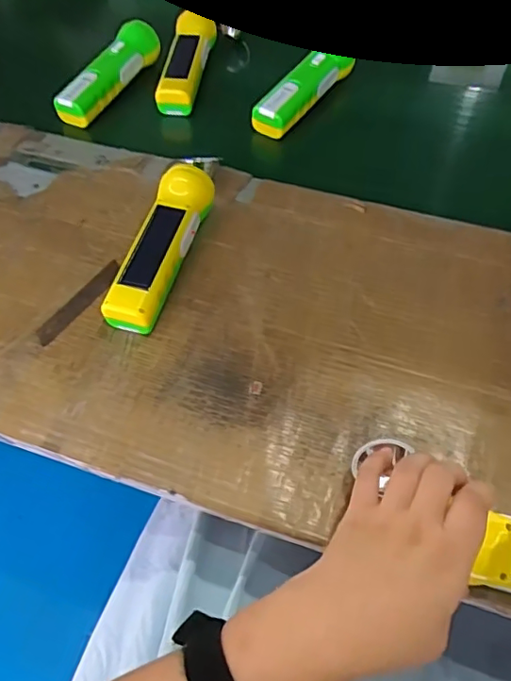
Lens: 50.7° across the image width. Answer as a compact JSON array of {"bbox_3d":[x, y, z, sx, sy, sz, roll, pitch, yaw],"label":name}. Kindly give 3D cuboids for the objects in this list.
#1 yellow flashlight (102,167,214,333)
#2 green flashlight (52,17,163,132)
[{"bbox_3d":[-0.081,-0.085,0.483,0.048,0.044,0.173,13,58,10],"label":"yellow flashlight"},{"bbox_3d":[-0.180,-0.323,0.652,0.048,0.041,0.171,24,60,16],"label":"green flashlight"}]

